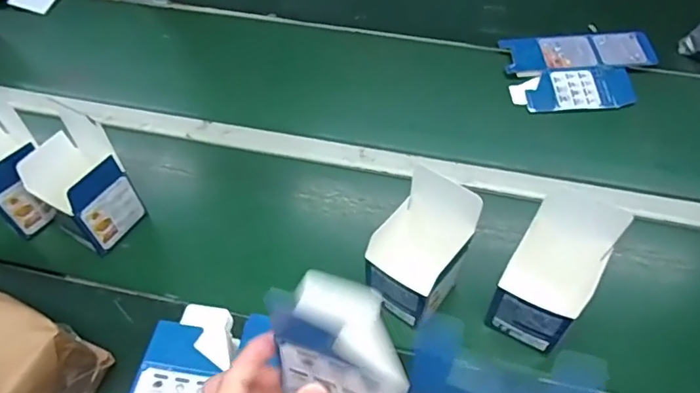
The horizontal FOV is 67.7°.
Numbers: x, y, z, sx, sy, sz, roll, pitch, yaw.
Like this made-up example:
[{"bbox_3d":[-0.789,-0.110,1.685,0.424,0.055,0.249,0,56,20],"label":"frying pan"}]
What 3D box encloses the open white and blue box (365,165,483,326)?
[{"bbox_3d":[0.071,0.057,0.574,0.094,0.178,0.090,32,62,25],"label":"open white and blue box"}]

